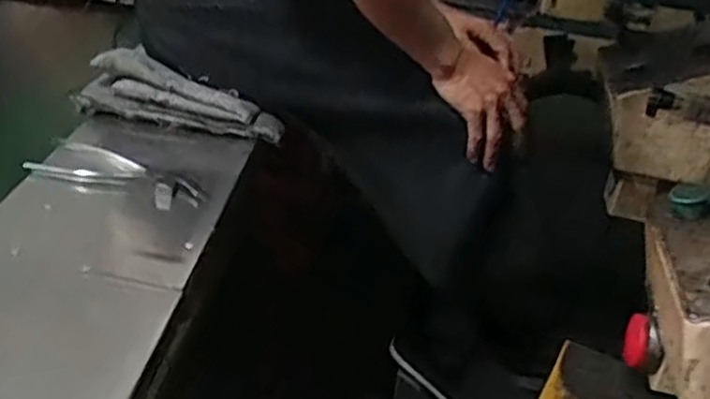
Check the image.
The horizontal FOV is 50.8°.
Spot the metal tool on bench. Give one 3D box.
[{"bbox_3d":[-0.270,-0.025,0.853,0.190,0.027,0.072,16,31,12],"label":"metal tool on bench"}]

